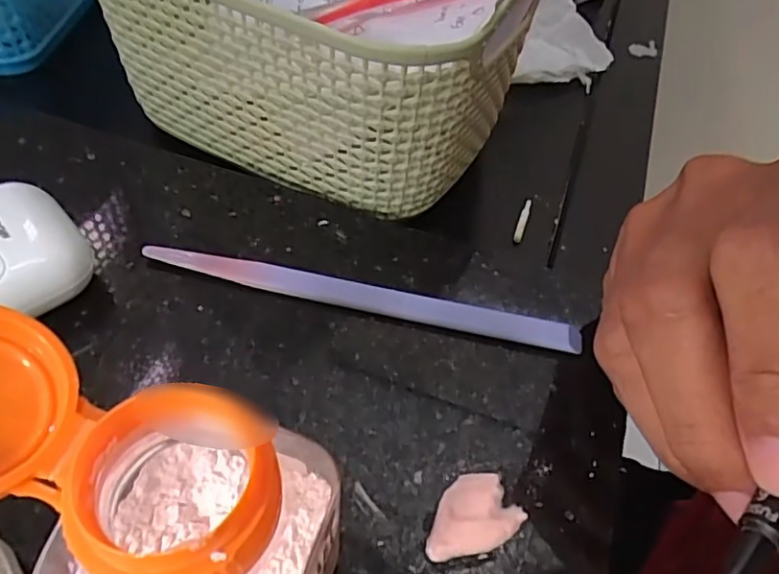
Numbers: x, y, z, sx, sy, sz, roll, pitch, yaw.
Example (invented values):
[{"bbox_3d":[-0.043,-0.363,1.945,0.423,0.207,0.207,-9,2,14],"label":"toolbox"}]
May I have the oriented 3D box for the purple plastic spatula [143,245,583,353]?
[{"bbox_3d":[-0.010,0.003,0.191,0.137,0.005,0.010,12,50,4],"label":"purple plastic spatula"}]

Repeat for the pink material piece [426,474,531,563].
[{"bbox_3d":[0.020,0.056,0.149,0.026,0.004,0.018,-22,54,-23],"label":"pink material piece"}]

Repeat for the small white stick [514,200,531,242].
[{"bbox_3d":[0.056,-0.028,0.254,0.004,0.004,0.025,18,49,10],"label":"small white stick"}]

